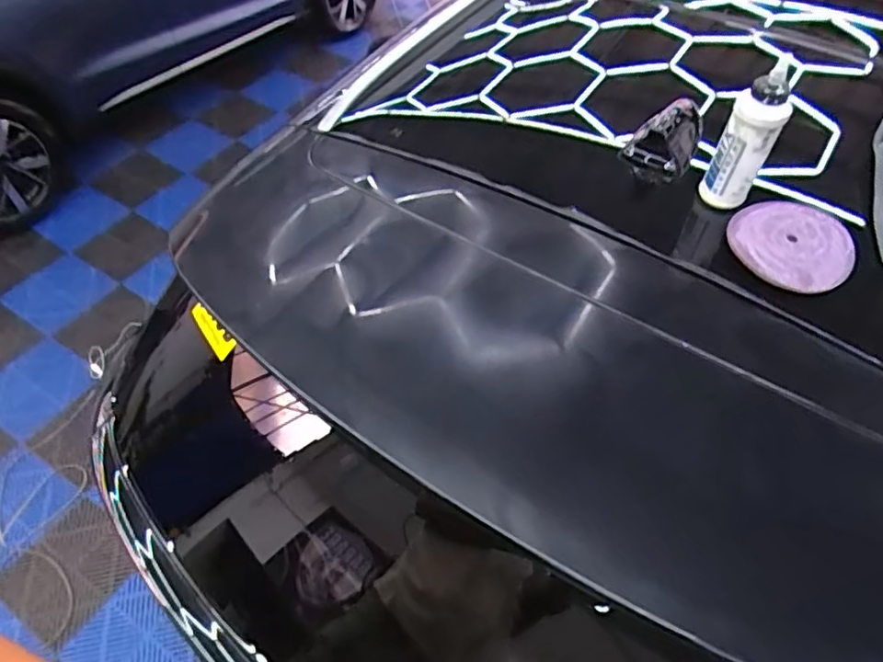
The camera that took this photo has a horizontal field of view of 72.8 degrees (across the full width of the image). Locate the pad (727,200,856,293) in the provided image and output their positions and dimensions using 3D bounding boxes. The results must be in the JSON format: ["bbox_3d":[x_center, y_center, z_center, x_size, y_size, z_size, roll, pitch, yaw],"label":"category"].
[{"bbox_3d":[0.439,-0.110,0.751,0.141,0.031,0.133,36,58,23],"label":"pad"}]

